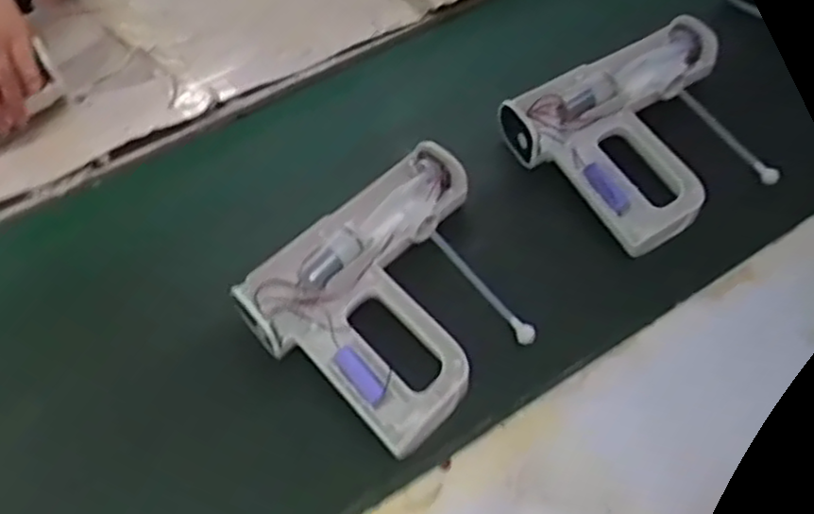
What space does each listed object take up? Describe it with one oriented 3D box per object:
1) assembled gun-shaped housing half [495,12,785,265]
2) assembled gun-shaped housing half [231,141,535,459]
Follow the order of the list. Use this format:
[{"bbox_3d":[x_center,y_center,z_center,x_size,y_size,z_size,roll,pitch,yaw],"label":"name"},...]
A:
[{"bbox_3d":[0.209,-0.103,0.627,0.199,0.065,0.171,-26,57,-14],"label":"assembled gun-shaped housing half"},{"bbox_3d":[-0.004,0.021,0.558,0.207,0.039,0.187,-40,61,-21],"label":"assembled gun-shaped housing half"}]

